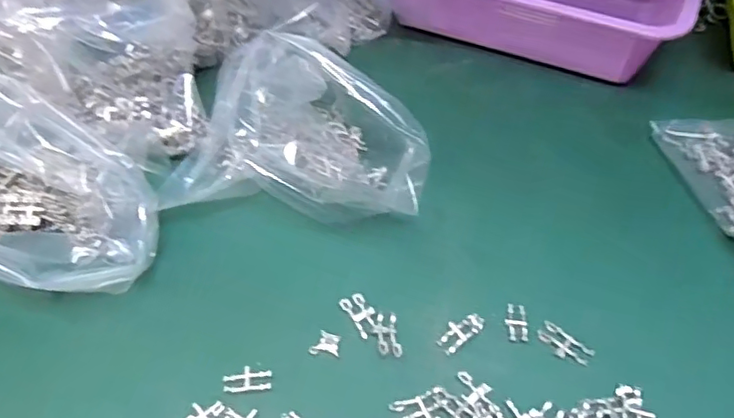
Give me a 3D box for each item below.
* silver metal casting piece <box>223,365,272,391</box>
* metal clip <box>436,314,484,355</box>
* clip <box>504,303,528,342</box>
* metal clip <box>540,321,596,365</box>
[{"bbox_3d":[-0.075,0.107,0.372,0.029,0.007,0.015,-6,49,-3],"label":"silver metal casting piece"},{"bbox_3d":[0.063,0.081,0.396,0.035,0.004,0.016,-33,55,-25],"label":"metal clip"},{"bbox_3d":[0.102,0.076,0.400,0.015,0.004,0.028,6,49,7],"label":"clip"},{"bbox_3d":[0.130,0.089,0.391,0.035,0.004,0.019,35,58,28],"label":"metal clip"}]

